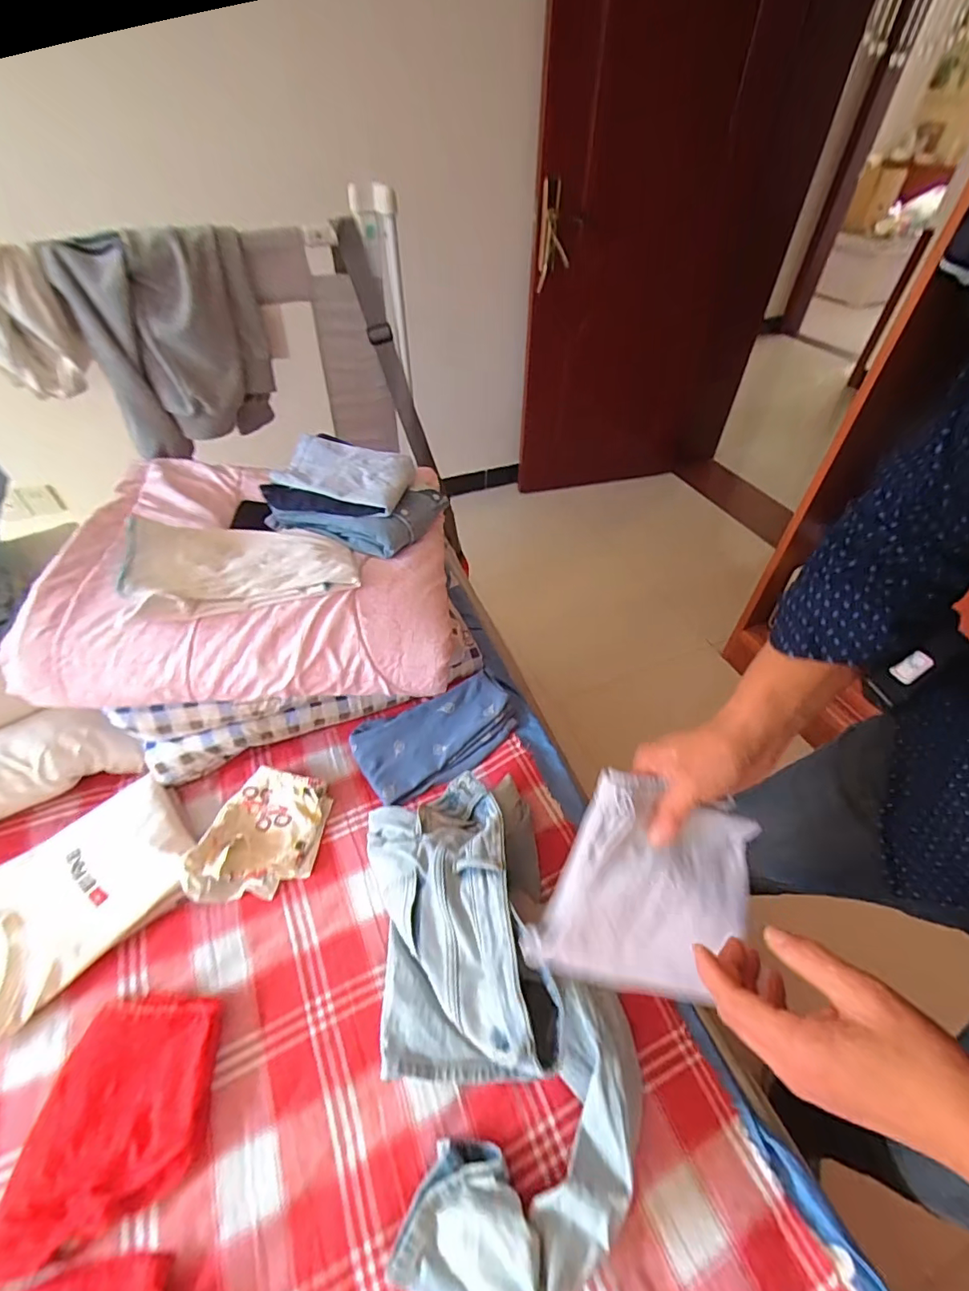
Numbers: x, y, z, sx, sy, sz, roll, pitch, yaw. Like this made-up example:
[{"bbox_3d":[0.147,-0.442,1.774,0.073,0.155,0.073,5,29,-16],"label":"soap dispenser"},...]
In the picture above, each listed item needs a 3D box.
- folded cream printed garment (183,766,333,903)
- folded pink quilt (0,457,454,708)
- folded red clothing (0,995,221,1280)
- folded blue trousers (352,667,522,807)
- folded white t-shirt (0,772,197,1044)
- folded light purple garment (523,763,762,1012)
[{"bbox_3d":[-0.311,0.269,0.727,0.144,0.061,0.182,6,47,5],"label":"folded cream printed garment"},{"bbox_3d":[-0.319,-0.111,0.762,0.511,0.173,0.387,-6,47,-5],"label":"folded pink quilt"},{"bbox_3d":[-0.380,0.491,0.533,0.157,0.032,0.203,-1,47,-1],"label":"folded red clothing"},{"bbox_3d":[-0.077,0.139,0.840,0.264,0.050,0.149,-23,51,-20],"label":"folded blue trousers"},{"bbox_3d":[-0.540,0.325,0.662,0.294,0.037,0.202,-33,55,-27],"label":"folded white t-shirt"},{"bbox_3d":[0.131,0.211,0.428,0.152,0.195,0.031,12,12,5],"label":"folded light purple garment"}]

